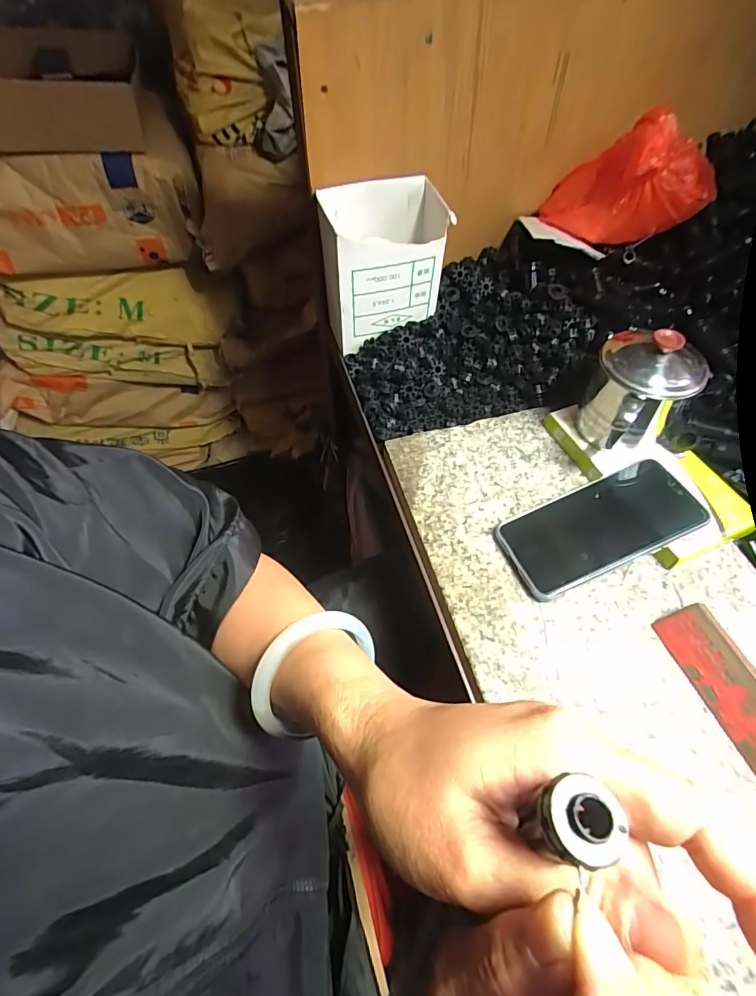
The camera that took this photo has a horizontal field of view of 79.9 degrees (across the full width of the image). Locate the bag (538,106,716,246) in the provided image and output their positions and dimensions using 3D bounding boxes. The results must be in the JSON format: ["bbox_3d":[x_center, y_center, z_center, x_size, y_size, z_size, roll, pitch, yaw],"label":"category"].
[{"bbox_3d":[0.273,-0.342,0.476,0.129,0.111,0.117,-22,59,-14],"label":"bag"}]

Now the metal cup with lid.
[{"bbox_3d":[0.218,-0.088,0.382,0.077,0.089,0.085,28,61,18],"label":"metal cup with lid"}]

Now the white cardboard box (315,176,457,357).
[{"bbox_3d":[0.002,-0.250,0.490,0.128,0.133,0.076,-14,57,-9],"label":"white cardboard box"}]

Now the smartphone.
[{"bbox_3d":[0.183,0.023,0.375,0.155,0.013,0.074,-23,53,-4],"label":"smartphone"}]

